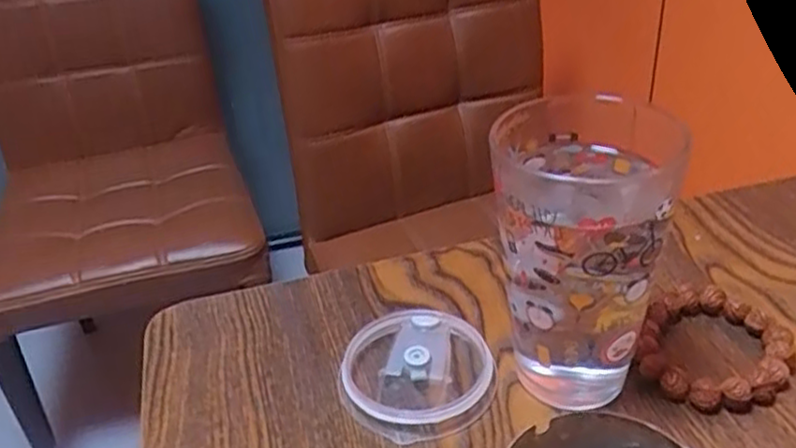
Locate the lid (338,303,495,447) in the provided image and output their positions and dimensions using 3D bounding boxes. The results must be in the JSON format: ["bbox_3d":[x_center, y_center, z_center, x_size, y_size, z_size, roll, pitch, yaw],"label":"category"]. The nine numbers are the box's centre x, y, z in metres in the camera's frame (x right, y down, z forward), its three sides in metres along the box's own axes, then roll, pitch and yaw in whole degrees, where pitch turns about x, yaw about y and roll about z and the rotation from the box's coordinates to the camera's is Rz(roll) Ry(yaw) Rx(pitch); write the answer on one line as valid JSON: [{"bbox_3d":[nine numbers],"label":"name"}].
[{"bbox_3d":[0.010,0.079,0.392,0.079,0.017,0.079,-3,33,2],"label":"lid"}]

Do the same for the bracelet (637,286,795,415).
[{"bbox_3d":[0.173,0.067,0.394,0.075,0.015,0.085,12,36,23],"label":"bracelet"}]

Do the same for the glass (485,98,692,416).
[{"bbox_3d":[0.086,0.019,0.360,0.077,0.144,0.085,1,33,8],"label":"glass"}]

